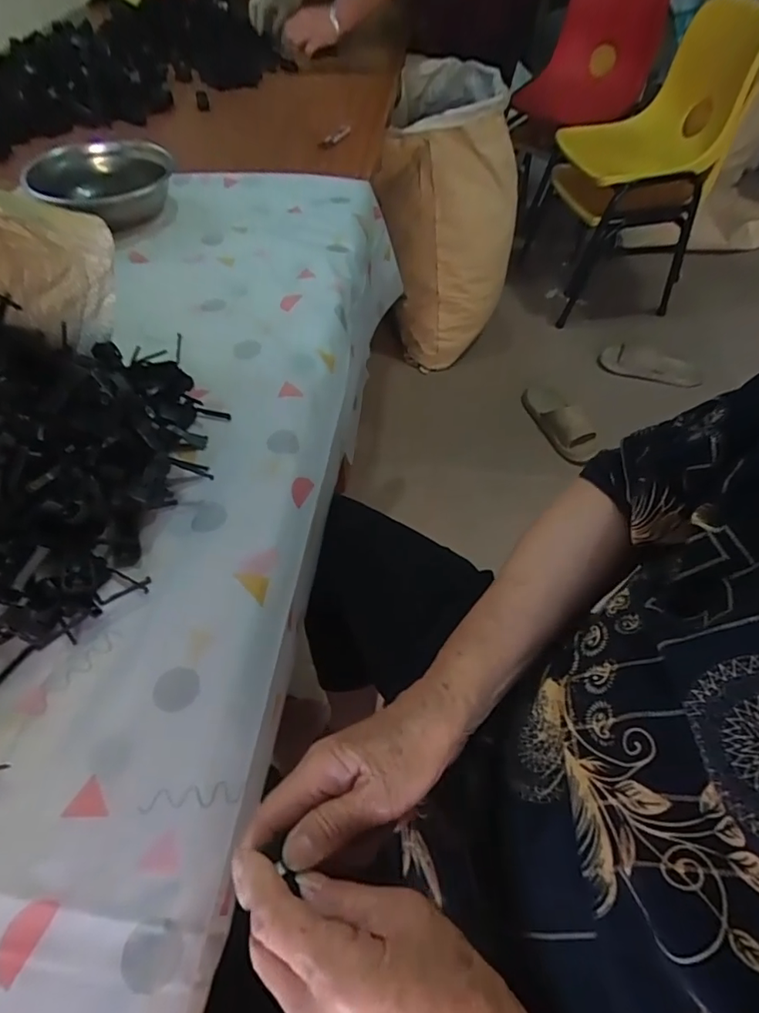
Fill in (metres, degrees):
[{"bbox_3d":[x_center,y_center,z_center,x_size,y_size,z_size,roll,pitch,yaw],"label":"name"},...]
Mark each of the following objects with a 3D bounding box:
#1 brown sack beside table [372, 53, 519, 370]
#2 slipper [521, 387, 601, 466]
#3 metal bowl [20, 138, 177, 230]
[{"bbox_3d":[0.175,-0.710,1.375,0.333,0.609,0.354,12,54,8],"label":"brown sack beside table"},{"bbox_3d":[0.446,-0.213,1.319,0.104,0.067,0.259,-21,56,-16],"label":"slipper"},{"bbox_3d":[-0.410,-0.482,0.788,0.182,0.057,0.184,1,53,-1],"label":"metal bowl"}]

